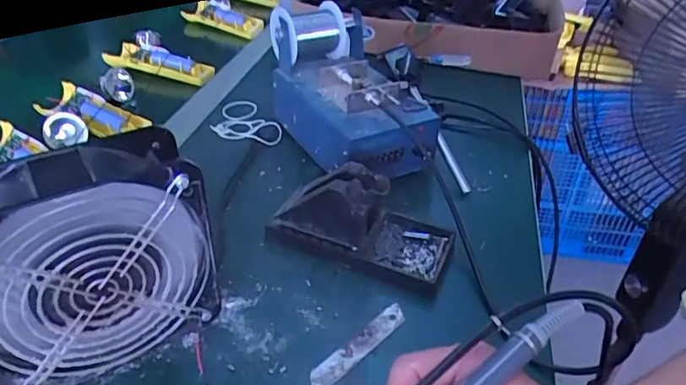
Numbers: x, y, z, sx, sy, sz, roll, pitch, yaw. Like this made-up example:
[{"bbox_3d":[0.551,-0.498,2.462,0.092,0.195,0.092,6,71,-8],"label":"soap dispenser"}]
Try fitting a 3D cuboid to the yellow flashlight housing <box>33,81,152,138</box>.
[{"bbox_3d":[-0.295,-0.095,0.626,0.145,0.031,0.050,18,38,23],"label":"yellow flashlight housing"}]

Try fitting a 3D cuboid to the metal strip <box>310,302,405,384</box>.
[{"bbox_3d":[0.013,0.114,0.397,0.017,0.004,0.100,31,45,34],"label":"metal strip"}]

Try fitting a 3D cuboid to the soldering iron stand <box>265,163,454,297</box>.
[{"bbox_3d":[0.017,0.020,0.470,0.154,0.077,0.074,14,38,16],"label":"soldering iron stand"}]

